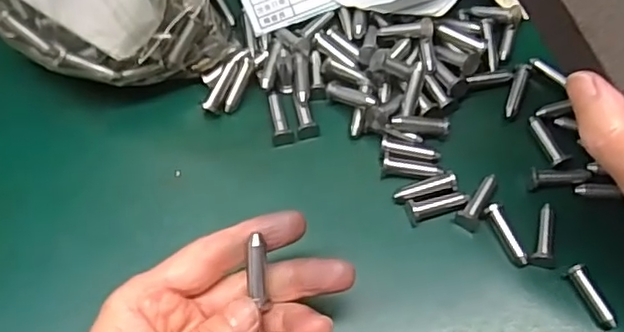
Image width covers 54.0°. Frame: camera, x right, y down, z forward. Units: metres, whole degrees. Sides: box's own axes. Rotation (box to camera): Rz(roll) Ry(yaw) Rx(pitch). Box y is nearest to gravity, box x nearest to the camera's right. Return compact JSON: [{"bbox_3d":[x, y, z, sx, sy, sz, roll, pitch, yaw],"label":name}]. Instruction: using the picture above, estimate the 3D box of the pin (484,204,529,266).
[{"bbox_3d":[0.092,0.032,0.287,0.009,0.010,0.030,-24,68,-9],"label":"pin"}]

